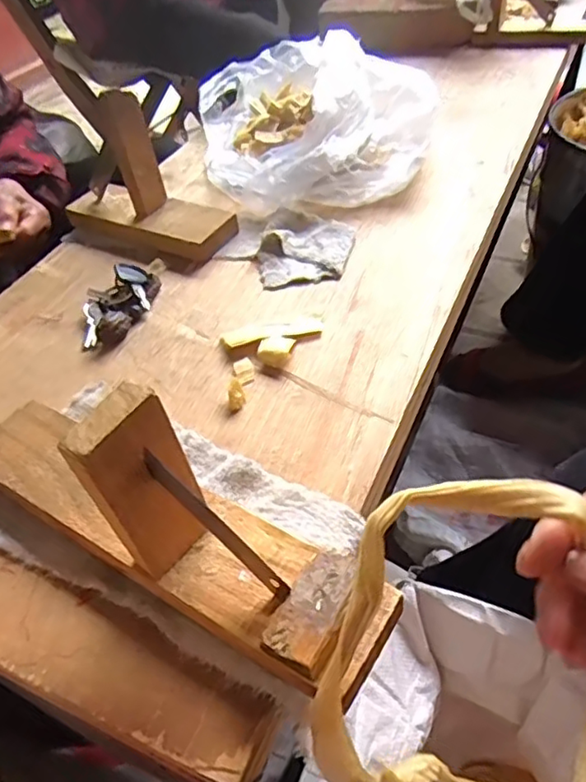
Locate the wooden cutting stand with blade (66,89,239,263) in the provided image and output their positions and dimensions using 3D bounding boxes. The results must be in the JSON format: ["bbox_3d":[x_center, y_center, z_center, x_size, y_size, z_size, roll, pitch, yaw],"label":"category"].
[{"bbox_3d":[-0.143,-0.202,0.561,0.176,0.127,0.061,21,50,26],"label":"wooden cutting stand with blade"}]

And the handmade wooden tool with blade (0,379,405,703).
[{"bbox_3d":[-0.066,0.047,0.302,0.240,0.128,0.067,23,51,27],"label":"handmade wooden tool with blade"}]

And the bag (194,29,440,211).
[{"bbox_3d":[0.016,-0.318,0.680,0.242,0.087,0.320,-8,44,0],"label":"bag"}]

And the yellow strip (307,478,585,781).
[{"bbox_3d":[0.068,0.103,0.249,0.124,0.034,0.131,-3,83,15],"label":"yellow strip"}]

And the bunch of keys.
[{"bbox_3d":[-0.145,-0.081,0.516,0.053,0.023,0.113,0,44,7],"label":"bunch of keys"}]

